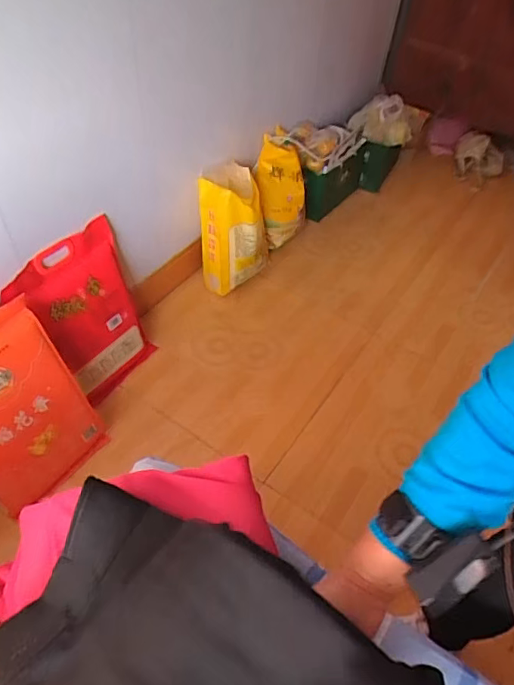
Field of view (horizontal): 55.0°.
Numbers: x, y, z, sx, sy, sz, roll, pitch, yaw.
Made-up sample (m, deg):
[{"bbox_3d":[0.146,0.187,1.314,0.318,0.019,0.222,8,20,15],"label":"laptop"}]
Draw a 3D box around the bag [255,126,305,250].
[{"bbox_3d":[0.079,-0.483,1.659,0.139,0.345,0.144,31,55,20],"label":"bag"}]

